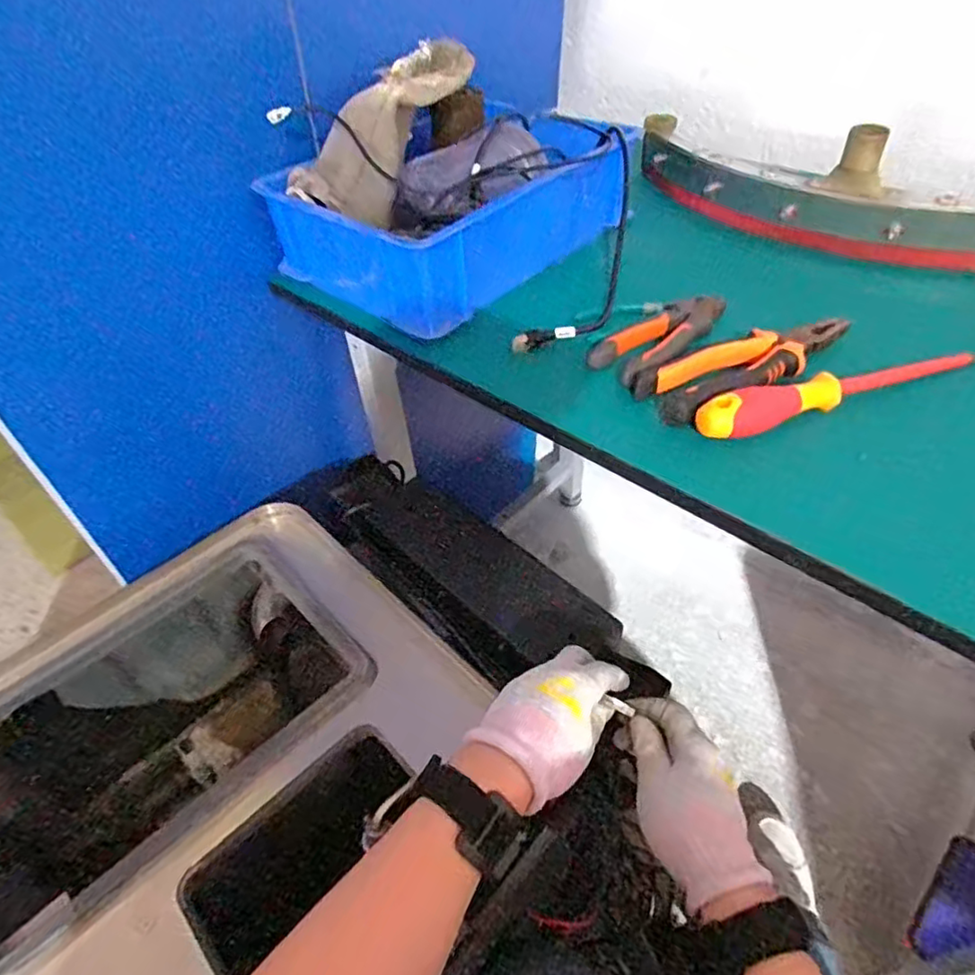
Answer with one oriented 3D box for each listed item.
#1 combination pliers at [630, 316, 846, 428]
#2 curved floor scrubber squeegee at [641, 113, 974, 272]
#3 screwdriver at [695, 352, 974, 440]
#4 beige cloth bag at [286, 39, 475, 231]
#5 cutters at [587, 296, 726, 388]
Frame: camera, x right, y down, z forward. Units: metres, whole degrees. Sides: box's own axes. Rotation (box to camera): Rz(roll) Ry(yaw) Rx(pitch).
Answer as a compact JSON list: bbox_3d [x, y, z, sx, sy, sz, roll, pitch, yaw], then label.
[{"bbox_3d":[0.203,-0.100,0.497,0.185,0.025,0.066,-23,48,-17],"label":"combination pliers"},{"bbox_3d":[0.399,-0.308,0.640,0.512,0.117,0.101,22,51,24],"label":"curved floor scrubber squeegee"},{"bbox_3d":[0.261,-0.078,0.465,0.238,0.033,0.031,-17,46,-12],"label":"screwdriver"},{"bbox_3d":[-0.094,-0.342,0.585,0.069,0.074,0.211,37,89,33],"label":"beige cloth bag"},{"bbox_3d":[0.148,-0.131,0.530,0.134,0.019,0.051,-33,51,-25],"label":"cutters"}]

